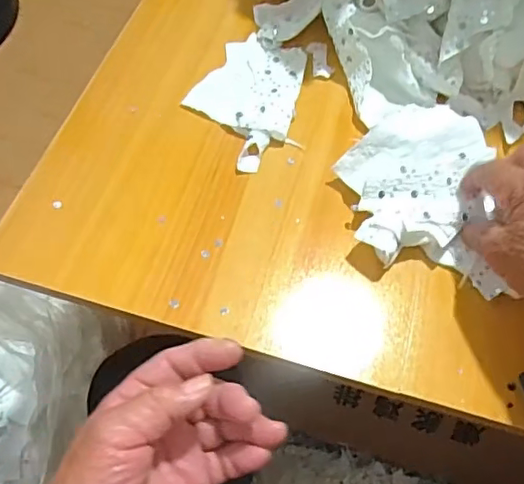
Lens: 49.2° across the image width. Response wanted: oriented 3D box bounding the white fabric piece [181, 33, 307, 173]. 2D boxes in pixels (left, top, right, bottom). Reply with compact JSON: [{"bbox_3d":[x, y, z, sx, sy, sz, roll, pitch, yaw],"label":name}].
[{"bbox_3d":[-0.013,-0.120,0.478,0.093,0.012,0.140,4,60,-2],"label":"white fabric piece"}]

